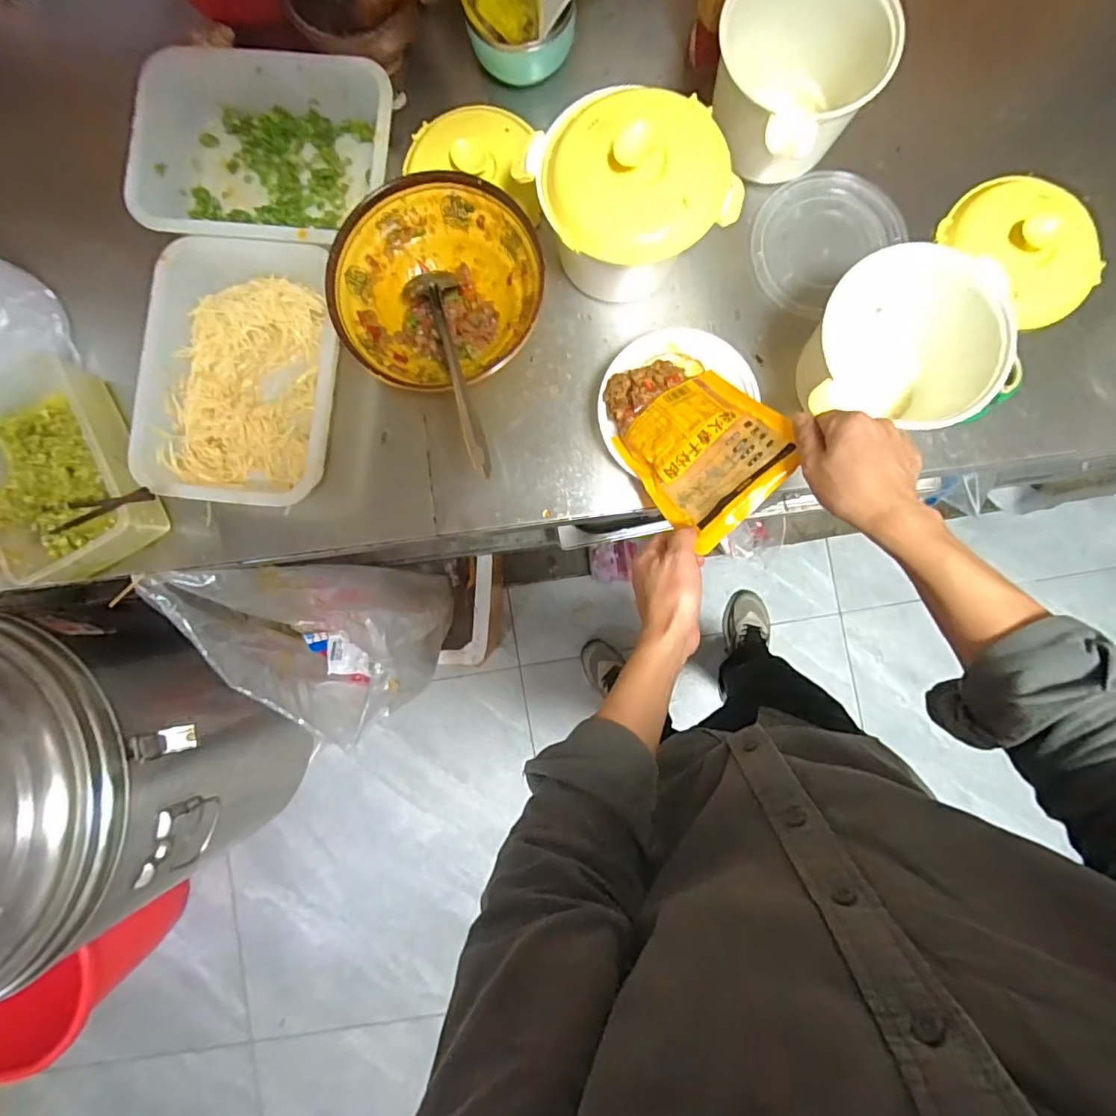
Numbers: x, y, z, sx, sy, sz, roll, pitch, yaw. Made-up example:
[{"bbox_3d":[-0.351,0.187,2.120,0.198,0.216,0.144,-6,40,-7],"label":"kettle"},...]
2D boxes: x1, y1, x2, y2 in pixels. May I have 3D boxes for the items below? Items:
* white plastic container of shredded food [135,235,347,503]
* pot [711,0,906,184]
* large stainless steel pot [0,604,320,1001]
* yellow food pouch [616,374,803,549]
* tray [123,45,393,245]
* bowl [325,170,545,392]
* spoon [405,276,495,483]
[{"bbox_3d":[-0.347,-0.202,0.613,0.212,0.061,0.285,6,87,2],"label":"white plastic container of shredded food"},{"bbox_3d":[0.244,-0.513,0.580,0.157,0.126,0.153,0,87,2],"label":"pot"},{"bbox_3d":[-0.649,0.274,0.756,0.424,0.426,0.404,-12,87,1],"label":"large stainless steel pot"},{"bbox_3d":[0.147,-0.102,0.538,0.135,0.028,0.150,-38,67,18],"label":"yellow food pouch"},{"bbox_3d":[-0.330,-0.453,0.635,0.280,0.078,0.218,7,87,2],"label":"tray"},{"bbox_3d":[-0.131,-0.288,0.607,0.211,0.081,0.219,0,87,2],"label":"bowl"},{"bbox_3d":[-0.106,-0.189,0.568,0.058,0.053,0.259,-17,74,1],"label":"spoon"}]

